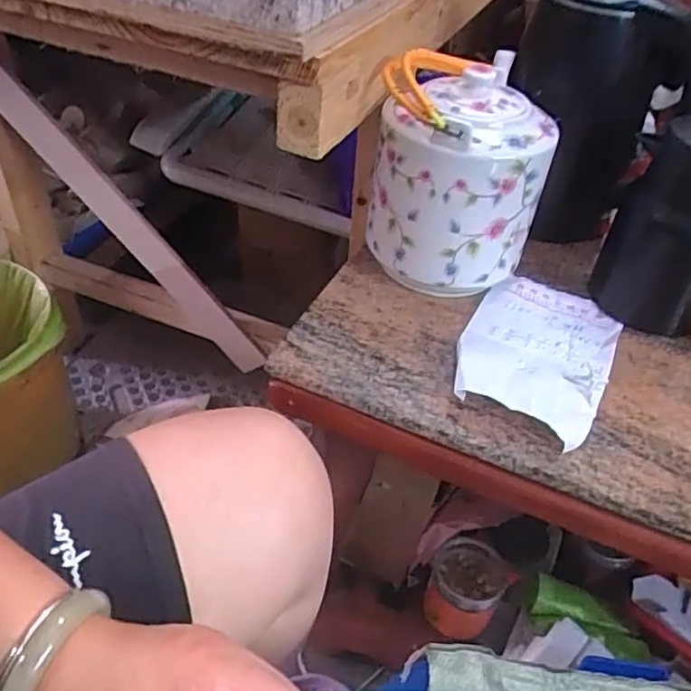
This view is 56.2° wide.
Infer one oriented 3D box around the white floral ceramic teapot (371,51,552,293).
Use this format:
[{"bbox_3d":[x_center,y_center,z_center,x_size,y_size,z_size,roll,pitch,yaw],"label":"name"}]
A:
[{"bbox_3d":[0.103,-0.151,0.595,0.146,0.187,0.138,17,43,11],"label":"white floral ceramic teapot"}]

